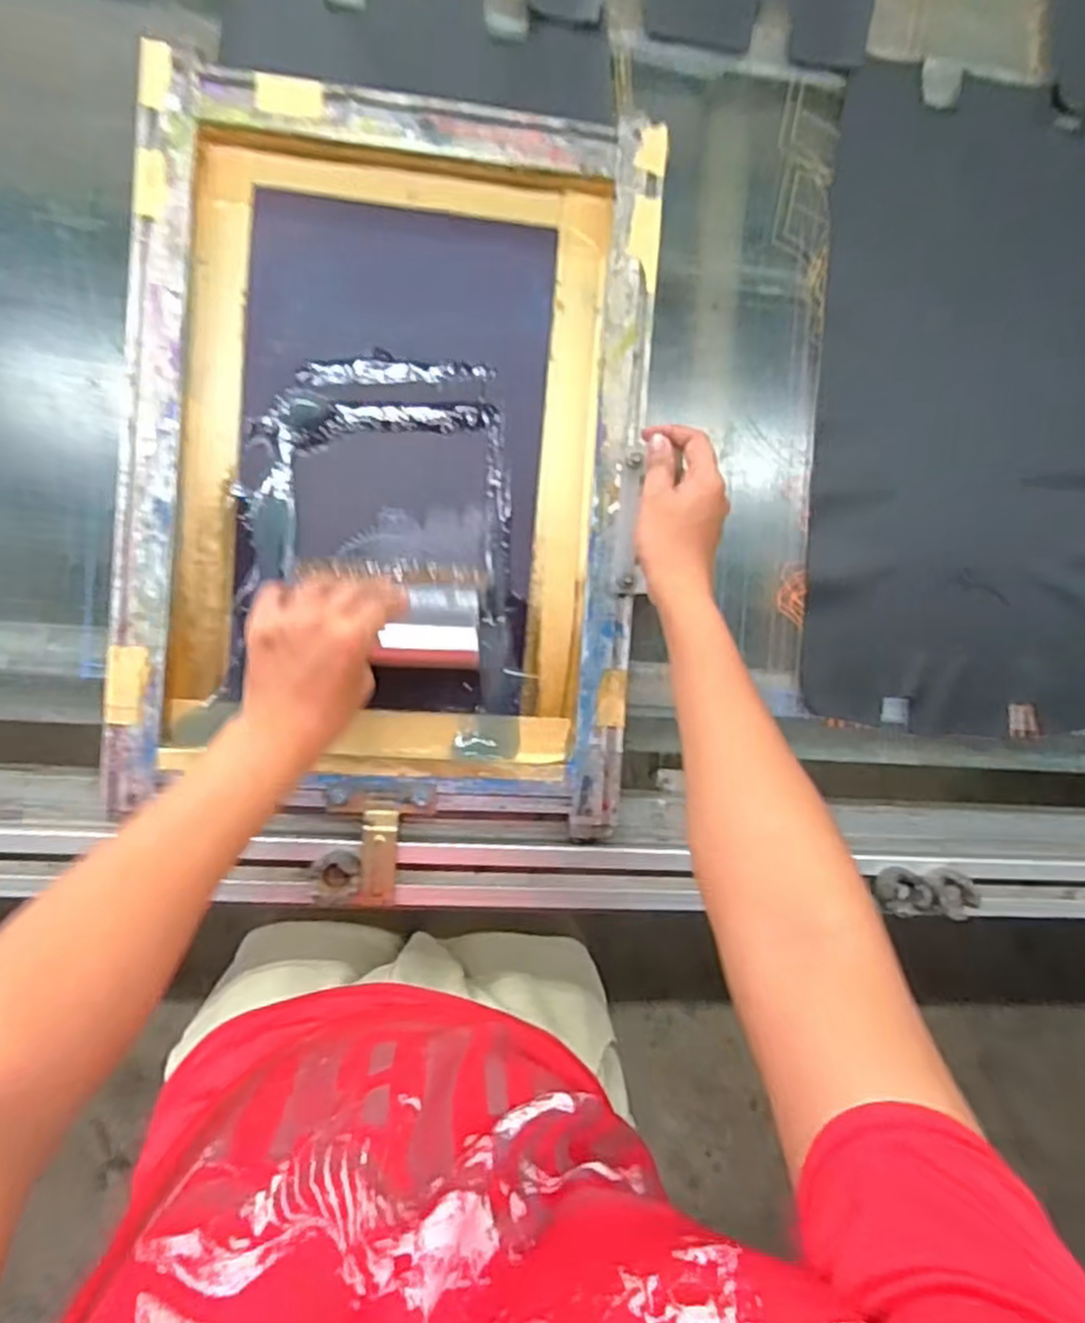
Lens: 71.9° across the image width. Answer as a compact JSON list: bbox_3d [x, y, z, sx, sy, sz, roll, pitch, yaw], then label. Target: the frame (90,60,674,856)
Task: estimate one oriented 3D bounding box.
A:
[{"bbox_3d":[-0.116,-0.155,0.577,0.387,0.054,0.545,4,89,-8],"label":"frame"}]

